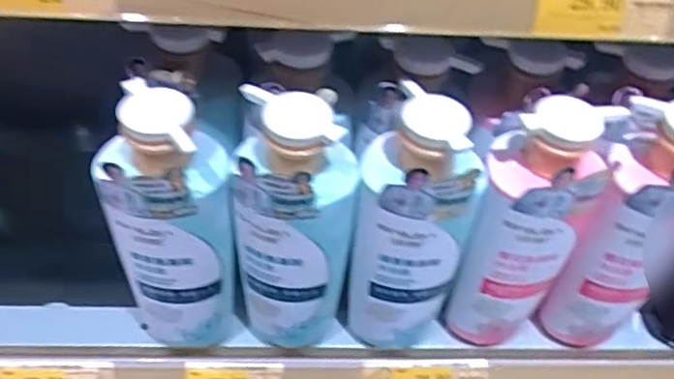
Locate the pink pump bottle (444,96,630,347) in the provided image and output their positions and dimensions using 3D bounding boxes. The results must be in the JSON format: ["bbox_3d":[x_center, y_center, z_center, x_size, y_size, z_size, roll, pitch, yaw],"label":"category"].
[{"bbox_3d":[0.137,0.036,0.465,0.076,0.220,0.069,25,50,17],"label":"pink pump bottle"}]

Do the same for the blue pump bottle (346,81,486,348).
[{"bbox_3d":[0.053,0.032,0.456,0.084,0.215,0.068,14,48,7],"label":"blue pump bottle"}]

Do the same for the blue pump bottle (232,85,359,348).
[{"bbox_3d":[-0.030,0.029,0.451,0.084,0.215,0.068,6,48,0],"label":"blue pump bottle"}]

